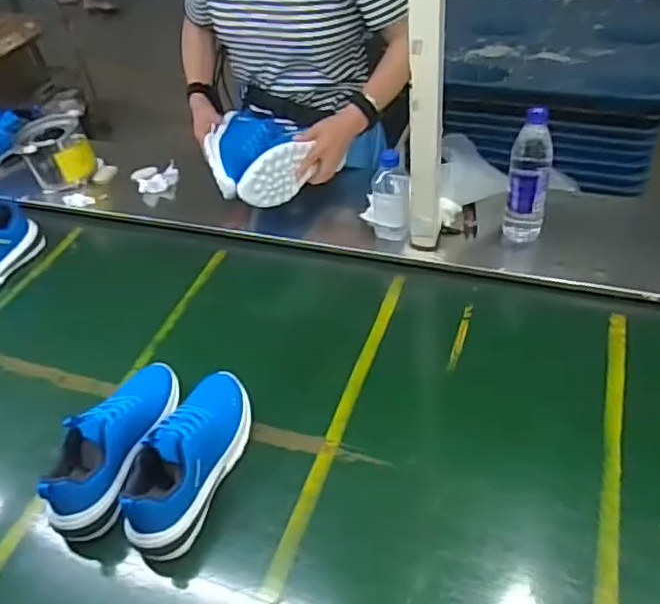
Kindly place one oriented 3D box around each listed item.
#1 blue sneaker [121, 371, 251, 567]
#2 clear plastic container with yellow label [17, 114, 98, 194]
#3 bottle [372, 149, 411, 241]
[{"bbox_3d":[-0.182,0.191,0.784,0.098,0.120,0.255,14,47,20],"label":"blue sneaker"},{"bbox_3d":[-0.613,-0.339,1.355,0.142,0.109,0.156,-27,48,-21],"label":"clear plastic container with yellow label"},{"bbox_3d":[0.105,-0.180,1.047,0.061,0.162,0.055,-2,44,4],"label":"bottle"}]

